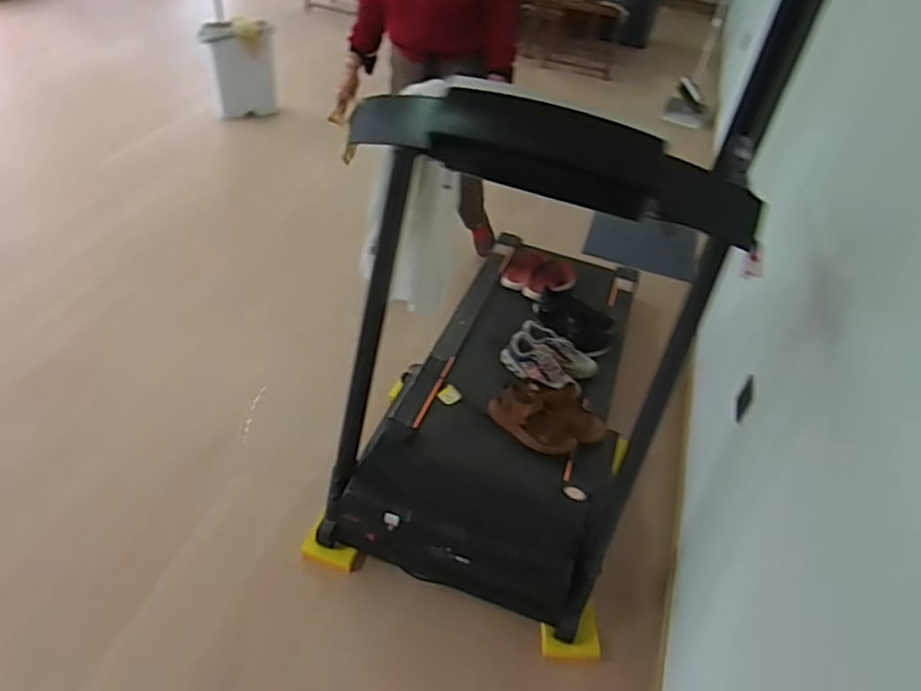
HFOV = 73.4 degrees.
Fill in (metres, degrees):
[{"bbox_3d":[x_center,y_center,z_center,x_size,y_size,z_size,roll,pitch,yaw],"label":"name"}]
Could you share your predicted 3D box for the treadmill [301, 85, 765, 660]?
[{"bbox_3d":[0.226,-0.211,1.655,0.727,1.201,1.370,17,43,9],"label":"treadmill"}]

